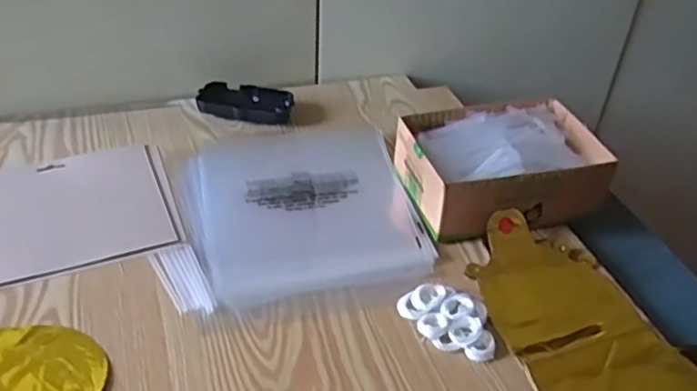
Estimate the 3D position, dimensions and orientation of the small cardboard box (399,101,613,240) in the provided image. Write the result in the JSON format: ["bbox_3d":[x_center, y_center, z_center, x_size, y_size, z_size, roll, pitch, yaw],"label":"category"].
[{"bbox_3d":[0.150,-0.030,0.671,0.183,0.074,0.140,-9,40,-15],"label":"small cardboard box"}]

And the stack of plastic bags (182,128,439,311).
[{"bbox_3d":[-0.048,0.004,0.671,0.213,0.015,0.241,-8,40,-14],"label":"stack of plastic bags"}]

